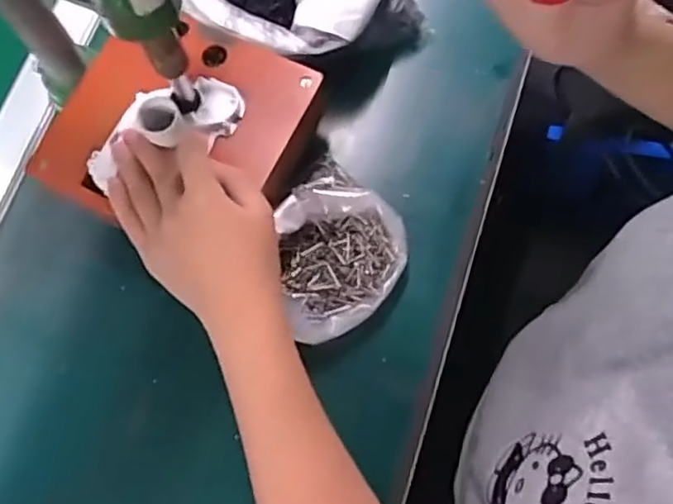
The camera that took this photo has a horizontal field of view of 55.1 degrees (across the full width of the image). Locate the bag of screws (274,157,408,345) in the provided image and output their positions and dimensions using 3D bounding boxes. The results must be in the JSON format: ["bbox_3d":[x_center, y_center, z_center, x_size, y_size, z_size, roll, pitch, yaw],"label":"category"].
[{"bbox_3d":[-0.002,0.002,0.459,0.091,0.034,0.121,28,77,10],"label":"bag of screws"}]

